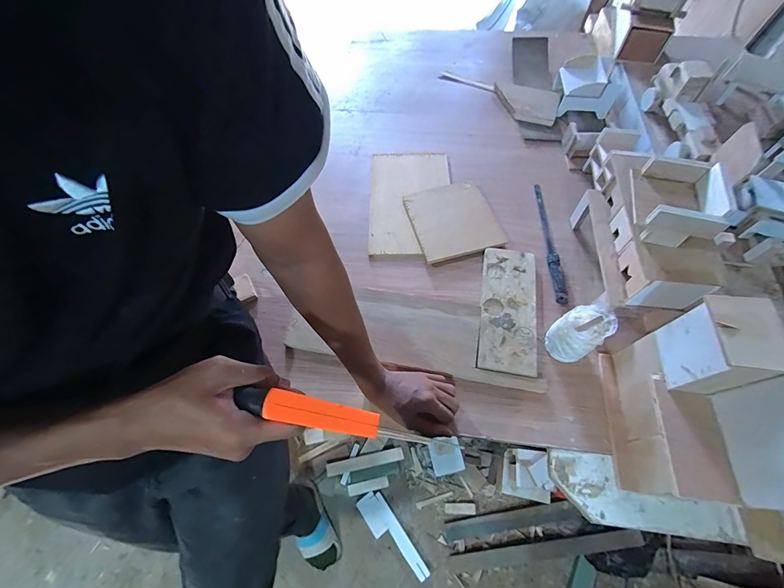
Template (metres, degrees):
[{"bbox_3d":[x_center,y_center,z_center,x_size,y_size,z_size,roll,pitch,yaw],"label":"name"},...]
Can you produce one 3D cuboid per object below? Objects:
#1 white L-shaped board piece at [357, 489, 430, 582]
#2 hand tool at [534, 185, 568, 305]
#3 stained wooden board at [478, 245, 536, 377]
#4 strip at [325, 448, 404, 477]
[{"bbox_3d":[-0.001,0.760,1.058,0.080,0.033,0.277,-34,63,-17],"label":"white L-shaped board piece"},{"bbox_3d":[0.318,-0.109,0.679,0.027,0.018,0.296,3,63,3],"label":"hand tool"},{"bbox_3d":[0.205,0.020,0.596,0.092,0.012,0.238,9,64,6],"label":"stained wooden board"},{"bbox_3d":[-0.092,0.560,1.129,0.257,0.011,0.041,-13,77,-1],"label":"strip"}]

